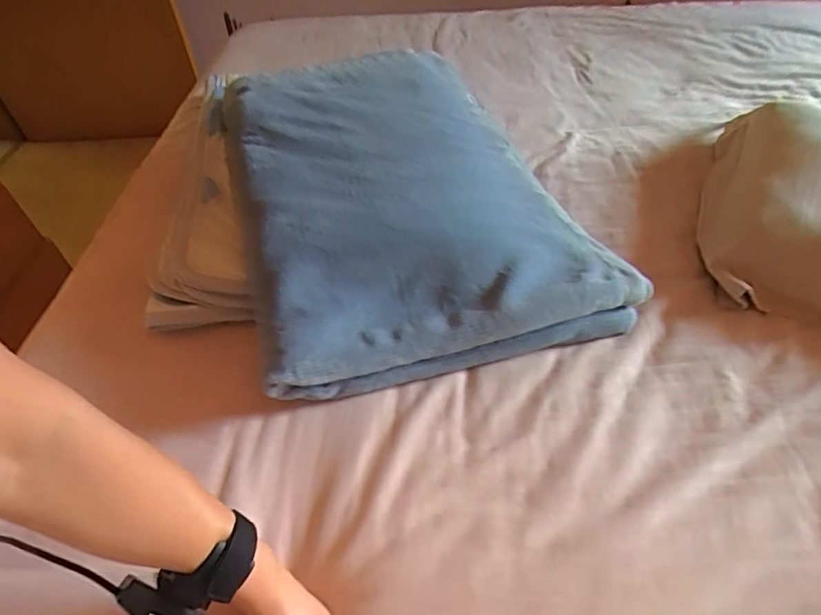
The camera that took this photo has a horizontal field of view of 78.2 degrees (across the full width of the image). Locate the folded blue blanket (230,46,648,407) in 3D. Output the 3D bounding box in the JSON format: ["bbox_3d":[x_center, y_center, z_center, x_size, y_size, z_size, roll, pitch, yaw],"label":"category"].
[{"bbox_3d":[-0.032,-0.197,0.793,0.454,0.110,0.697,-14,48,-11],"label":"folded blue blanket"}]

